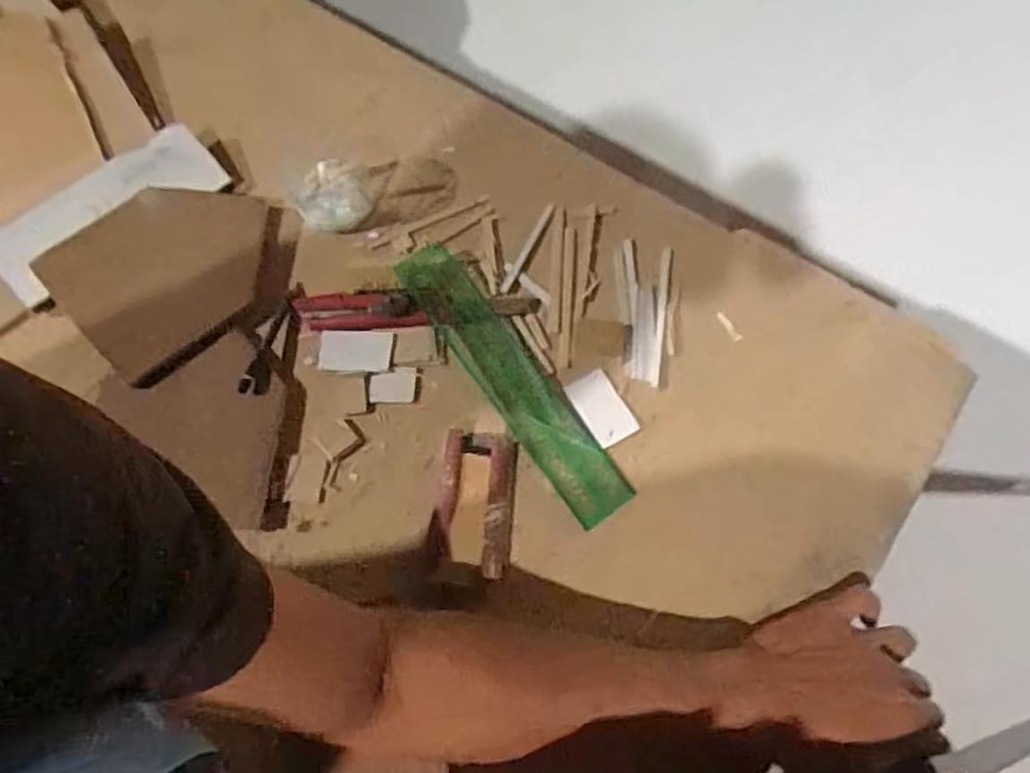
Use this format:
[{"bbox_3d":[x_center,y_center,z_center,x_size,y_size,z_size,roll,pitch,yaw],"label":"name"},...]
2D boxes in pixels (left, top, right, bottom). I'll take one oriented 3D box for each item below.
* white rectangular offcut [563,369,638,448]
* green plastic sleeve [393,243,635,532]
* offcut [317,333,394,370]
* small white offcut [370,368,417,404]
[{"bbox_3d":[0.064,0.016,0.497,0.033,0.004,0.055,-29,68,-10],"label":"white rectangular offcut"},{"bbox_3d":[-0.007,-0.011,0.499,0.044,0.009,0.247,-33,69,-12],"label":"green plastic sleeve"},{"bbox_3d":[-0.121,-0.026,0.511,0.056,0.004,0.030,2,68,5],"label":"offcut"},{"bbox_3d":[-0.091,0.000,0.503,0.033,0.004,0.025,-2,66,1],"label":"small white offcut"}]

